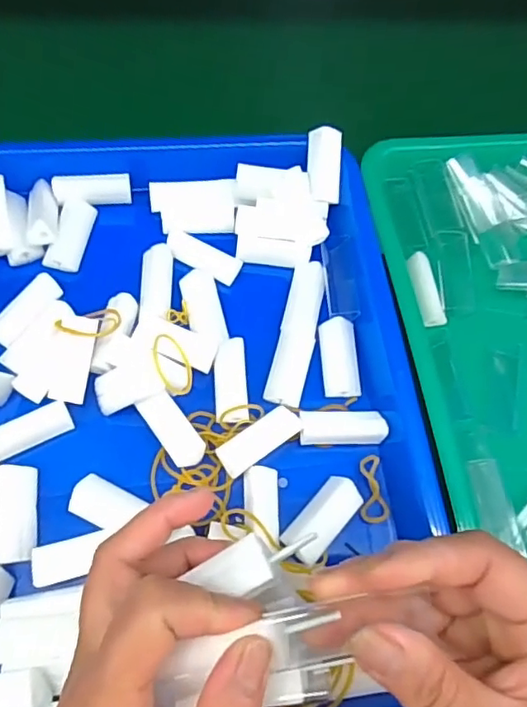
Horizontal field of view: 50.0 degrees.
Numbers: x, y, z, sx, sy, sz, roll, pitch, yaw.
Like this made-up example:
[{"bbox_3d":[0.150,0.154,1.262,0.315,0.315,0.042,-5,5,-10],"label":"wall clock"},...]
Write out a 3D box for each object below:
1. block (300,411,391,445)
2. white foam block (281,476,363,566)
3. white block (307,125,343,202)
[{"bbox_3d":[0.044,0.040,0.313,0.047,0.011,0.020,0,67,-6],"label":"block"},{"bbox_3d":[0.031,0.085,0.291,0.020,0.011,0.045,40,69,11],"label":"white foam block"},{"bbox_3d":[0.040,-0.119,0.361,0.021,0.009,0.046,-3,97,-4],"label":"white block"}]

